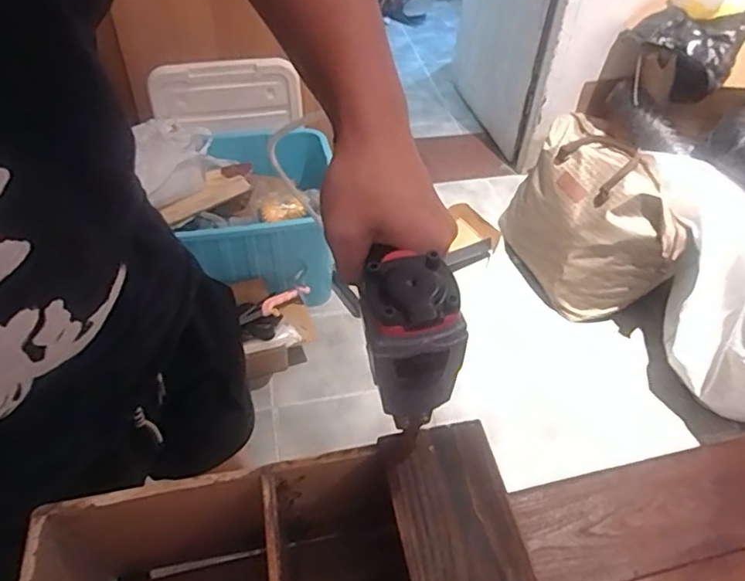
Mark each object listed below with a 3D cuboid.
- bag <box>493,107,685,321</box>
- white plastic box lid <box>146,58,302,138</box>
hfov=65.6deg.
[{"bbox_3d":[0.640,-0.228,1.814,0.322,0.374,0.628,-11,48,-12],"label":"bag"},{"bbox_3d":[-0.424,-0.565,1.717,0.411,0.223,0.044,-5,34,-2],"label":"white plastic box lid"}]

